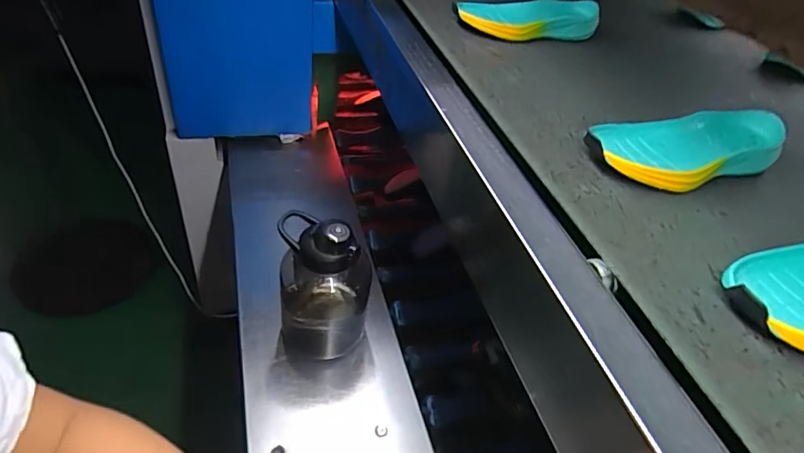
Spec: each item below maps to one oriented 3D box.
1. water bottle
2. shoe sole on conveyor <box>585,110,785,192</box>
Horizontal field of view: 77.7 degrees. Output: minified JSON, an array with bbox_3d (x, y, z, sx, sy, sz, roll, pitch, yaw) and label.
[{"bbox_3d":[-0.120,0.098,0.716,0.110,0.233,0.109,1,47,-1],"label":"water bottle"},{"bbox_3d":[0.274,-0.078,0.476,0.208,0.030,0.081,-11,48,-13],"label":"shoe sole on conveyor"}]

